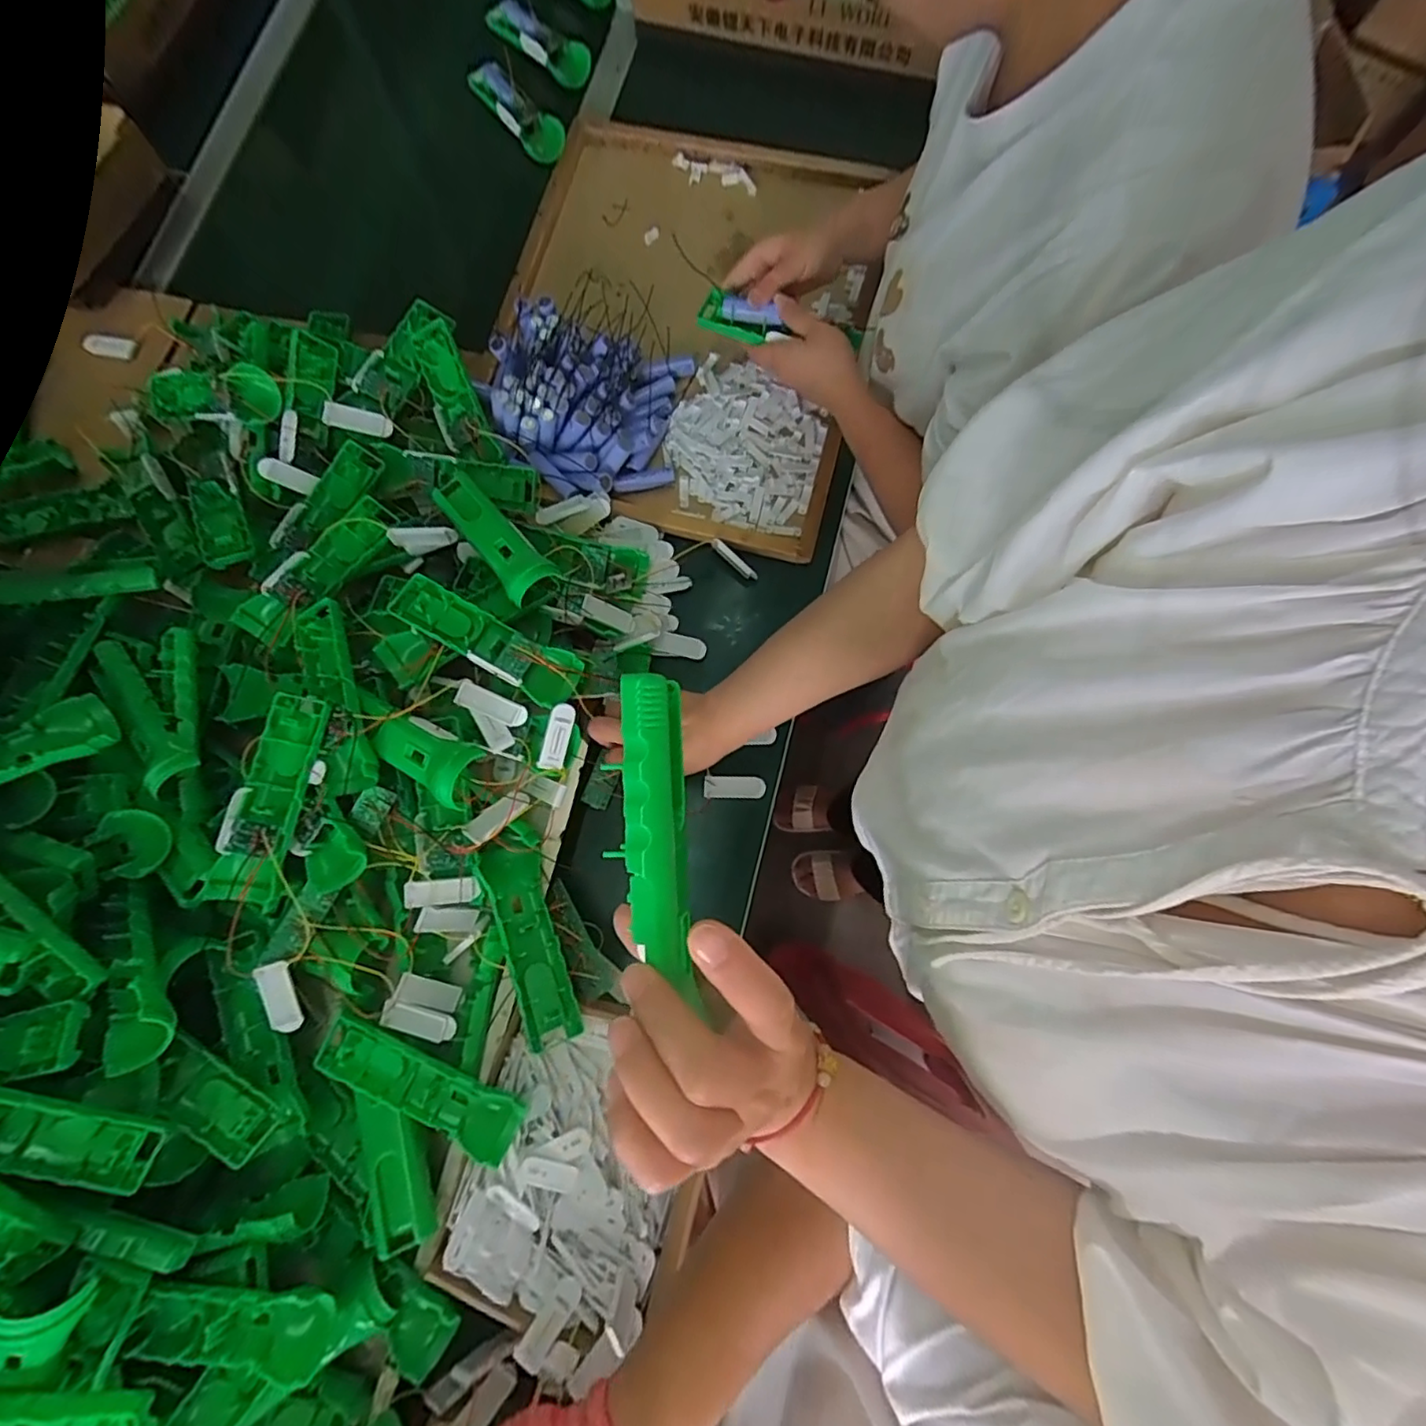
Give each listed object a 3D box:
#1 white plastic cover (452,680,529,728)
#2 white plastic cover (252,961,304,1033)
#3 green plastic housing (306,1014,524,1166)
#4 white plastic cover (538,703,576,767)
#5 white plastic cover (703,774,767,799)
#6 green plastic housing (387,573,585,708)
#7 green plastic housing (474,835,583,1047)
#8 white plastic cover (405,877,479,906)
[{"bbox_3d":[-0.189,-0.007,0.523,0.060,0.008,0.023,25,104,-17],"label":"white plastic cover"},{"bbox_3d":[-0.333,0.220,0.470,0.019,0.011,0.056,-13,98,-1],"label":"white plastic cover"},{"bbox_3d":[-0.228,0.290,0.476,0.163,0.021,0.045,26,81,6],"label":"green plastic housing"},{"bbox_3d":[-0.131,0.020,0.518,0.020,0.005,0.057,15,99,-18],"label":"white plastic cover"},{"bbox_3d":[0.021,0.072,0.595,0.059,0.004,0.022,1,79,1],"label":"white plastic cover"},{"bbox_3d":[-0.192,-0.062,0.523,0.160,0.023,0.046,30,81,-7],"label":"green plastic housing"},{"bbox_3d":[-0.152,0.188,0.505,0.049,0.025,0.160,-13,68,-36],"label":"green plastic housing"},{"bbox_3d":[-0.226,0.149,0.510,0.057,0.006,0.021,1,78,-22],"label":"white plastic cover"}]

